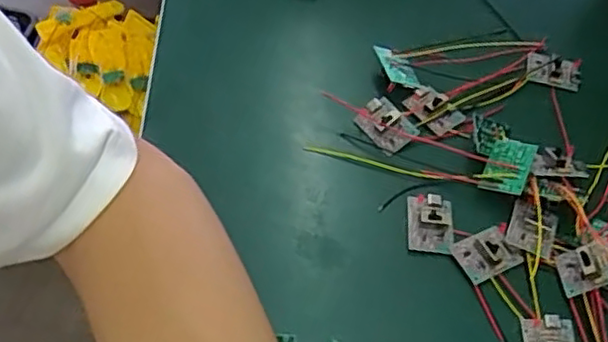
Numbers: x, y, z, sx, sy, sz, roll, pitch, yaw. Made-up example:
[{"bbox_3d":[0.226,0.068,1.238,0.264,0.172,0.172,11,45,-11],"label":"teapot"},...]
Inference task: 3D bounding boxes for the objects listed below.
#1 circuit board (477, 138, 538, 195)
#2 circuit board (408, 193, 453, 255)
[{"bbox_3d":[0.122,-0.003,0.389,0.025,0.004,0.036,18,63,25],"label":"circuit board"},{"bbox_3d":[0.073,0.029,0.374,0.025,0.007,0.037,7,53,1],"label":"circuit board"}]

